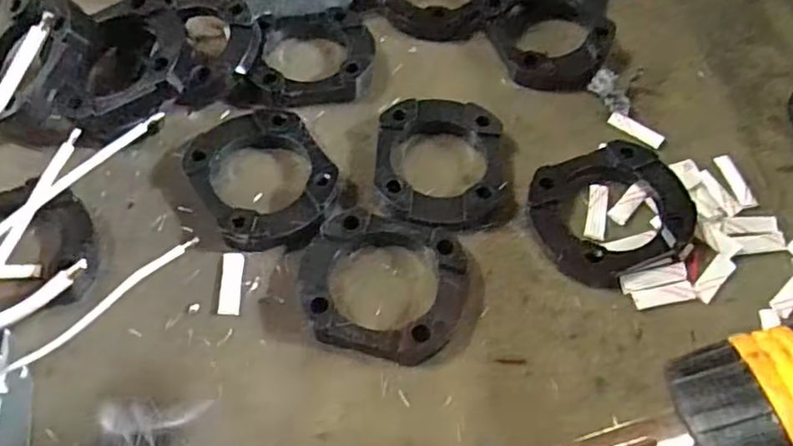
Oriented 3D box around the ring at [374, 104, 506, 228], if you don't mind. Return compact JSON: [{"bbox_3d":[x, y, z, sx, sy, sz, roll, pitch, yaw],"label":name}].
[{"bbox_3d":[0.017,-0.023,0.248,0.049,0.012,0.058,1,58,-2],"label":"ring"}]

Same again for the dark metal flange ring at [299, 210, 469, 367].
[{"bbox_3d":[-0.005,0.022,0.221,0.056,0.012,0.052,1,58,-2],"label":"dark metal flange ring"}]

